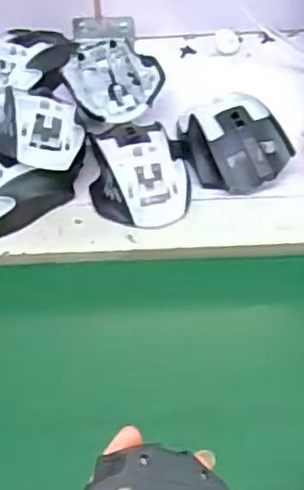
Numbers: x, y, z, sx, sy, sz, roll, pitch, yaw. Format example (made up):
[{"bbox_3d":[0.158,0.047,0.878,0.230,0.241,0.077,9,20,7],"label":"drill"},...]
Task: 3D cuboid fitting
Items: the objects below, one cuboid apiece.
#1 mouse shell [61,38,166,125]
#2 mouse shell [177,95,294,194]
[{"bbox_3d":[-0.036,-0.145,0.581,0.069,0.034,0.112,-17,51,-12],"label":"mouse shell"},{"bbox_3d":[0.063,-0.082,0.523,0.073,0.036,0.094,-12,50,-8],"label":"mouse shell"}]

